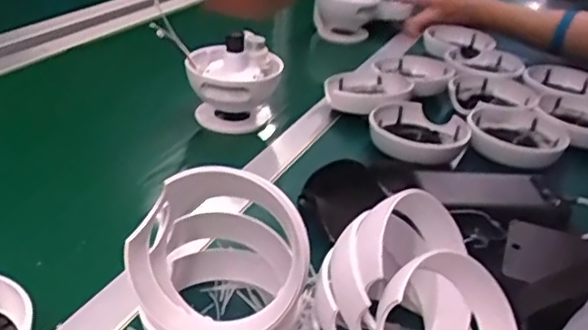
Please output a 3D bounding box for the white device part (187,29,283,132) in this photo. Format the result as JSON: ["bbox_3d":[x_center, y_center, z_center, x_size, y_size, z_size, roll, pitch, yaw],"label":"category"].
[{"bbox_3d":[-0.075,-0.098,0.784,0.109,0.121,0.096,3,28,-8],"label":"white device part"}]

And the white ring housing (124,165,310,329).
[{"bbox_3d":[-0.047,0.061,0.445,0.117,0.126,0.113,12,29,8],"label":"white ring housing"}]

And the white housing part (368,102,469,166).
[{"bbox_3d":[0.152,-0.045,0.762,0.114,0.033,0.129,10,28,4],"label":"white housing part"}]

